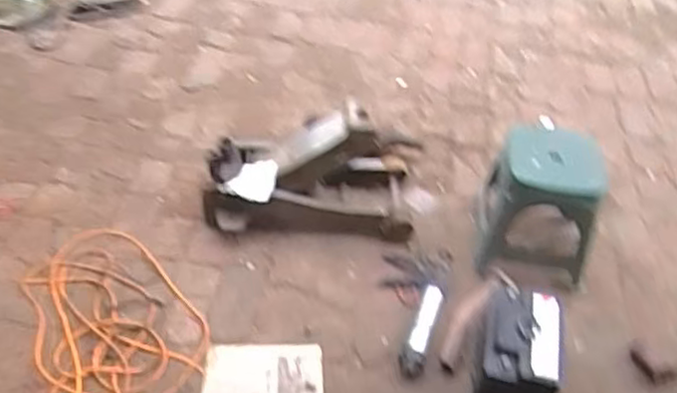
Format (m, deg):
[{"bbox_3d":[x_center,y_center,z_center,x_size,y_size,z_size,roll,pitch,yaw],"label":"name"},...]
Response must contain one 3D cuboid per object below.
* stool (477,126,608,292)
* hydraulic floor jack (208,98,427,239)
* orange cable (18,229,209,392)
[{"bbox_3d":[0.534,0.001,1.775,0.279,0.286,0.299,11,45,6],"label":"stool"},{"bbox_3d":[-0.061,-0.136,1.920,0.608,0.325,0.419,4,45,-2],"label":"hydraulic floor jack"},{"bbox_3d":[-0.541,0.296,1.641,0.368,0.021,0.576,-16,48,-20],"label":"orange cable"}]

